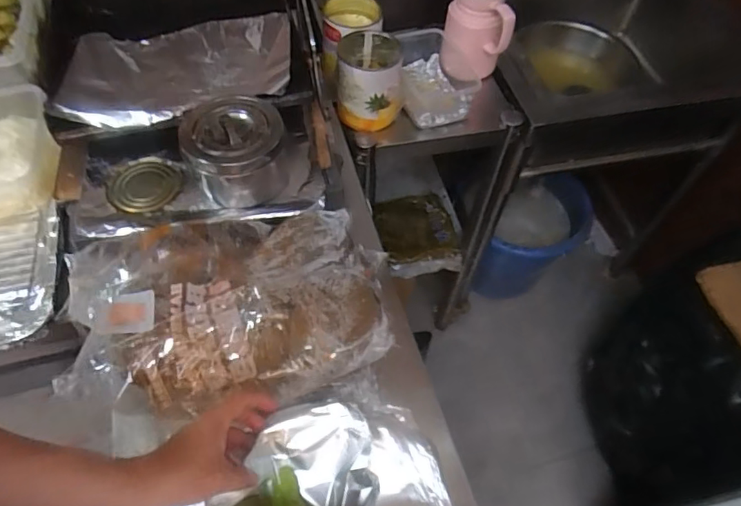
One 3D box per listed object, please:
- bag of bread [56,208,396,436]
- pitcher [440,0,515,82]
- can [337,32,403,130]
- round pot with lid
[{"bbox_3d":[-0.149,0.057,0.568,0.316,0.120,0.205,-8,57,-7],"label":"bag of bread"},{"bbox_3d":[0.183,-0.378,0.898,0.114,0.167,0.080,16,58,8],"label":"pitcher"},{"bbox_3d":[-0.003,-0.276,0.849,0.105,0.115,0.096,-3,57,-5],"label":"can"},{"bbox_3d":[-0.169,-0.125,0.656,0.117,0.099,0.122,-2,57,-4],"label":"round pot with lid"}]

